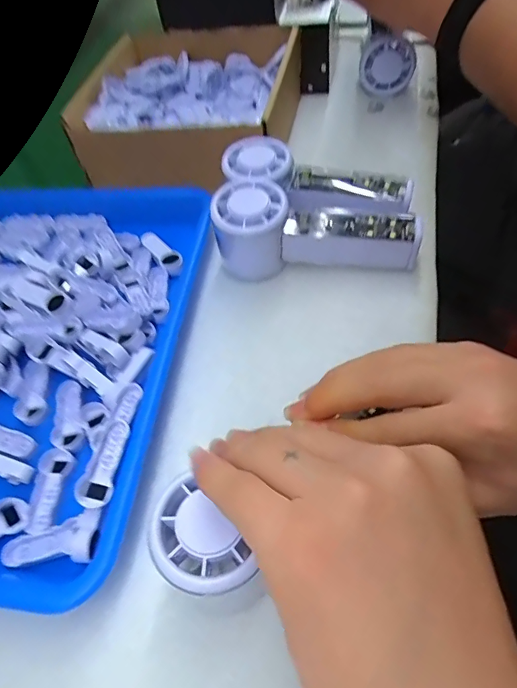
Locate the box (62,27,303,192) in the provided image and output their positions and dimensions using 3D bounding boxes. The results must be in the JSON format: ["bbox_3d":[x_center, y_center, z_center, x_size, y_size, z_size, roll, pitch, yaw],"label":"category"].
[{"bbox_3d":[-0.070,-0.248,0.481,0.199,0.063,0.203,5,55,12],"label":"box"}]

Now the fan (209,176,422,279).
[{"bbox_3d":[0.044,-0.090,0.360,0.151,0.057,0.056,-1,54,8],"label":"fan"}]

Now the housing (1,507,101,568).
[{"bbox_3d":[-0.114,0.111,0.261,0.057,0.015,0.025,-18,52,11],"label":"housing"}]

